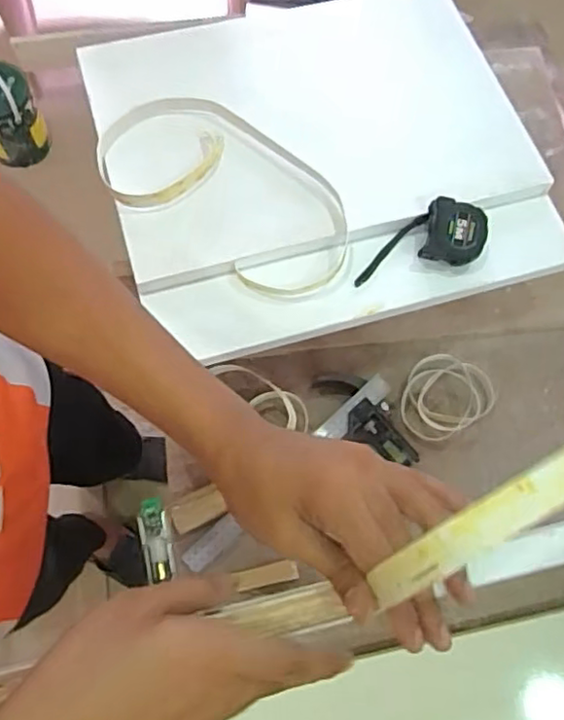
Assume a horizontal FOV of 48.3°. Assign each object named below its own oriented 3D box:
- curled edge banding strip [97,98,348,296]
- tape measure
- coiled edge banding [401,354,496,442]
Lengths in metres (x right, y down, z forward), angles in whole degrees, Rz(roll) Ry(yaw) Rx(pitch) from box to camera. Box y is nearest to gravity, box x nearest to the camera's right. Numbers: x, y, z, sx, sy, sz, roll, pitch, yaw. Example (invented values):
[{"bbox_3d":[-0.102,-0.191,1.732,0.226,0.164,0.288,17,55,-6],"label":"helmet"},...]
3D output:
[{"bbox_3d":[-0.060,-0.198,0.719,0.313,0.032,0.176,31,73,7],"label":"curled edge banding strip"},{"bbox_3d":[0.152,-0.133,0.701,0.147,0.035,0.073,-15,73,-7],"label":"tape measure"},{"bbox_3d":[0.200,0.040,0.765,0.122,0.029,0.093,-26,75,-10],"label":"coiled edge banding"}]

